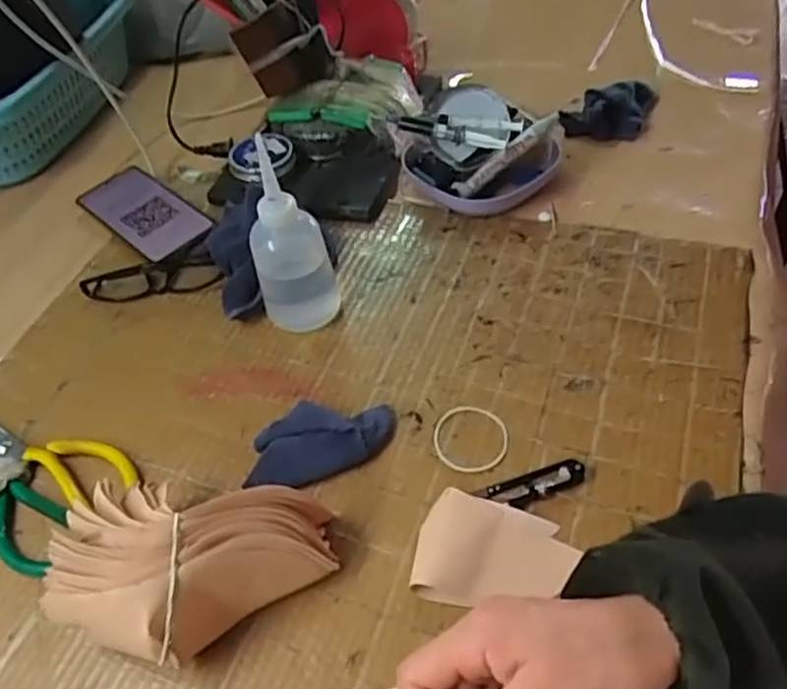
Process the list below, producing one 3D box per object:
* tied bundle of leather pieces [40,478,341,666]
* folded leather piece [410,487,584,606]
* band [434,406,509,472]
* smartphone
[{"bbox_3d":[-0.123,0.139,0.431,0.162,0.083,0.099,-3,49,5],"label":"tied bundle of leather pieces"},{"bbox_3d":[0.066,0.134,0.454,0.096,0.017,0.073,7,50,13],"label":"folded leather piece"},{"bbox_3d":[0.058,0.069,0.521,0.054,0.004,0.056,-3,49,4],"label":"band"},{"bbox_3d":[-0.259,-0.137,0.725,0.159,0.006,0.072,35,68,29],"label":"smartphone"}]

